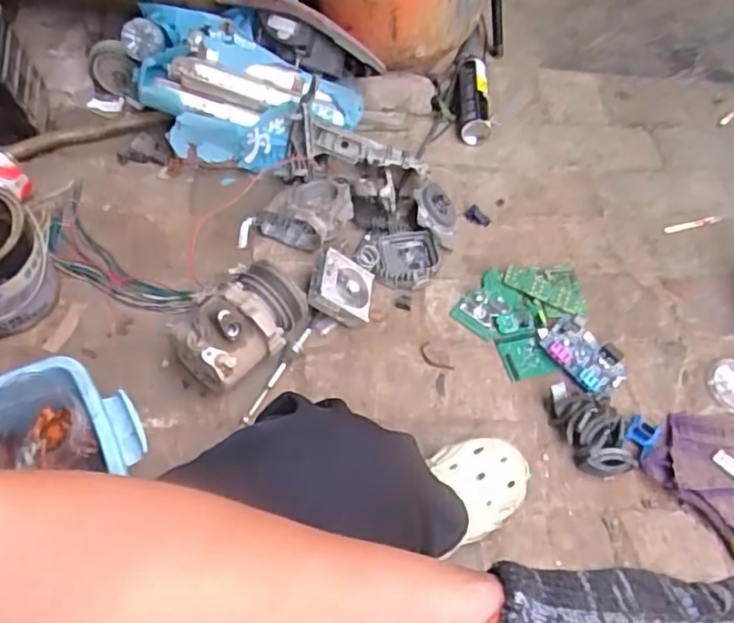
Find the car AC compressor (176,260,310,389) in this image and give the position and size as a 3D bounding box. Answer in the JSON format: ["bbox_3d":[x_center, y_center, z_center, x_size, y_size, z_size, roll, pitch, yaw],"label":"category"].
[{"bbox_3d":[-0.166,0.022,0.835,0.116,0.121,0.164,28,60,14],"label":"car AC compressor"}]

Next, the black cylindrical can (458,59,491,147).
[{"bbox_3d":[0.185,-0.380,1.116,0.053,0.046,0.206,1,58,-3],"label":"black cylindrical can"}]

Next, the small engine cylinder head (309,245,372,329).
[{"bbox_3d":[-0.037,-0.034,0.896,0.095,0.032,0.086,28,57,-31],"label":"small engine cylinder head"}]

